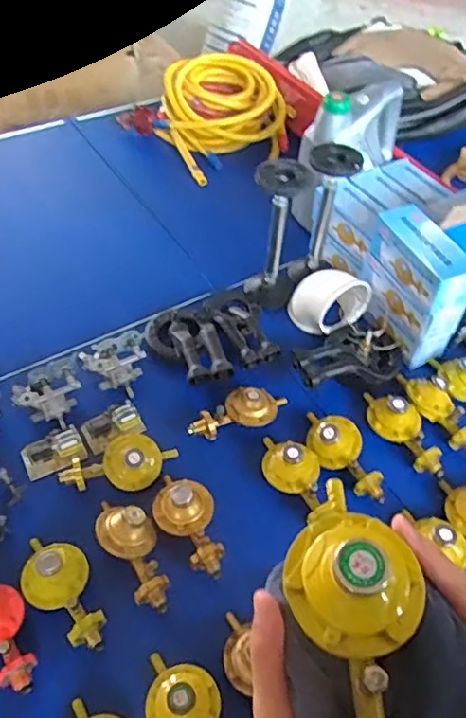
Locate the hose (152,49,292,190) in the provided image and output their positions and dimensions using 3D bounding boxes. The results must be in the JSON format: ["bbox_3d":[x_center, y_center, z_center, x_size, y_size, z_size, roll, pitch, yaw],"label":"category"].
[{"bbox_3d":[-0.043,-0.641,1.527,0.336,0.133,0.361,-1,70,3],"label":"hose"}]

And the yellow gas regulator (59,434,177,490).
[{"bbox_3d":[-0.170,0.155,0.858,0.161,0.063,0.069,-6,48,-5],"label":"yellow gas regulator"}]

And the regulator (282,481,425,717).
[{"bbox_3d":[0.075,0.152,0.337,0.076,0.054,0.170,-4,60,-3],"label":"regulator"}]

